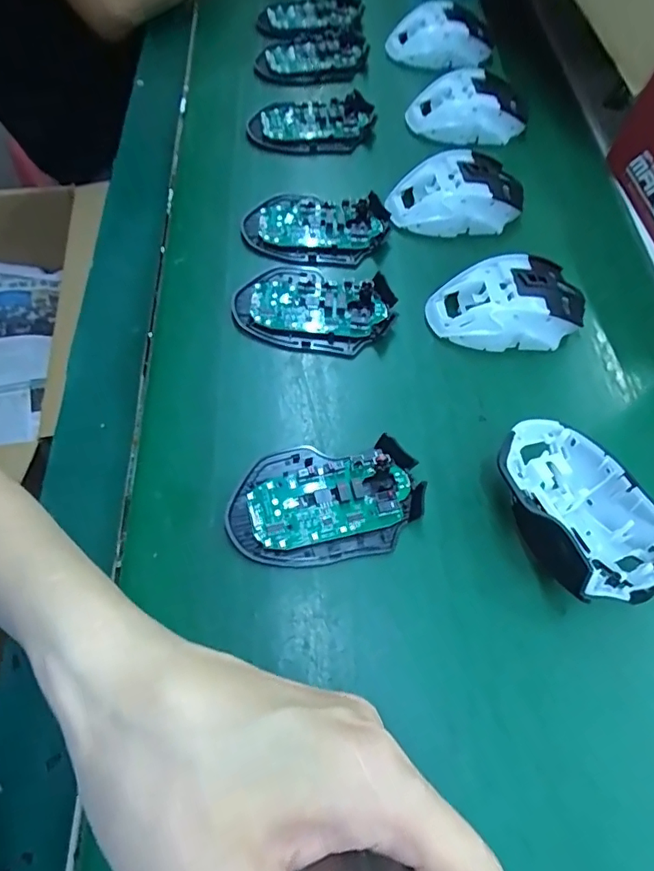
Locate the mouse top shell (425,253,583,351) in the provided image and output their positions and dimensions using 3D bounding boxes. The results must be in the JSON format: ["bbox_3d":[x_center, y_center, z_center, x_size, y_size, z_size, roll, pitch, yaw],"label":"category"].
[{"bbox_3d":[0.134,-0.095,0.381,0.115,0.037,0.067,-12,66,-11],"label":"mouse top shell"}]

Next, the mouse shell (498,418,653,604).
[{"bbox_3d":[0.145,0.042,0.306,0.078,0.044,0.116,-18,67,-13],"label":"mouse shell"}]

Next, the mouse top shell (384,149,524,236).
[{"bbox_3d":[0.109,-0.203,0.435,0.116,0.040,0.065,-5,65,-8],"label":"mouse top shell"}]

